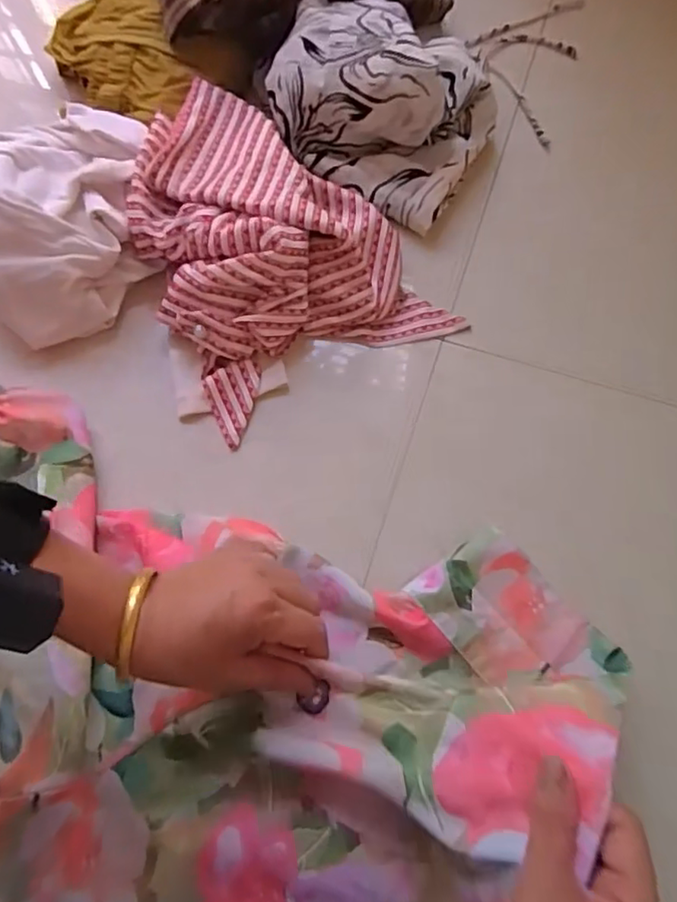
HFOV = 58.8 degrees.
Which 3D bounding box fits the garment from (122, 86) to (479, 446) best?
[{"bbox_3d":[-0.062,-0.168,0.461,0.195,0.072,0.264,-30,73,-7],"label":"garment"}]

